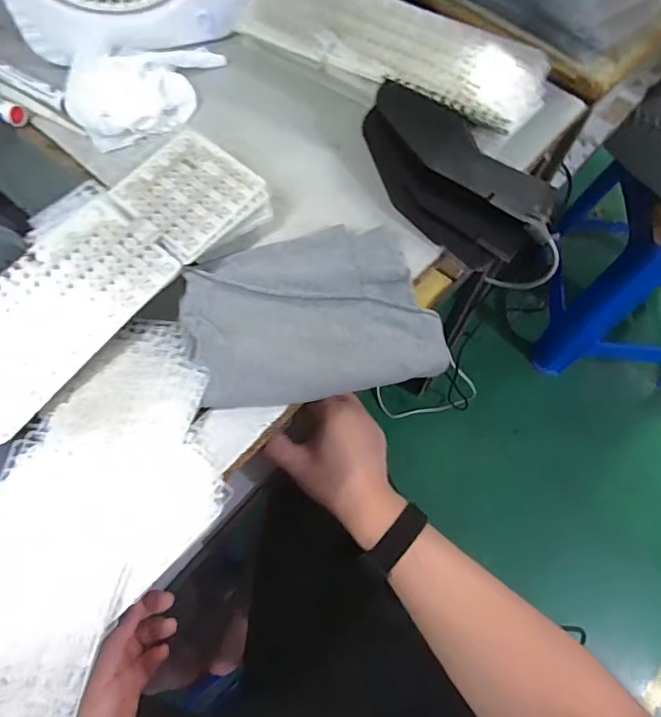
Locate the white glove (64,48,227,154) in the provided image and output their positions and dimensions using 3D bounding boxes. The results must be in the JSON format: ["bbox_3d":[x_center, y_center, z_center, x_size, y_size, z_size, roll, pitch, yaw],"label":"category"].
[{"bbox_3d":[-0.156,-0.223,0.409,0.119,0.029,0.091,-3,67,-1],"label":"white glove"}]

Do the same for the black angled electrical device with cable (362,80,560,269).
[{"bbox_3d":[0.085,-0.133,0.367,0.066,0.039,0.155,-41,73,-16],"label":"black angled electrical device with cable"}]

